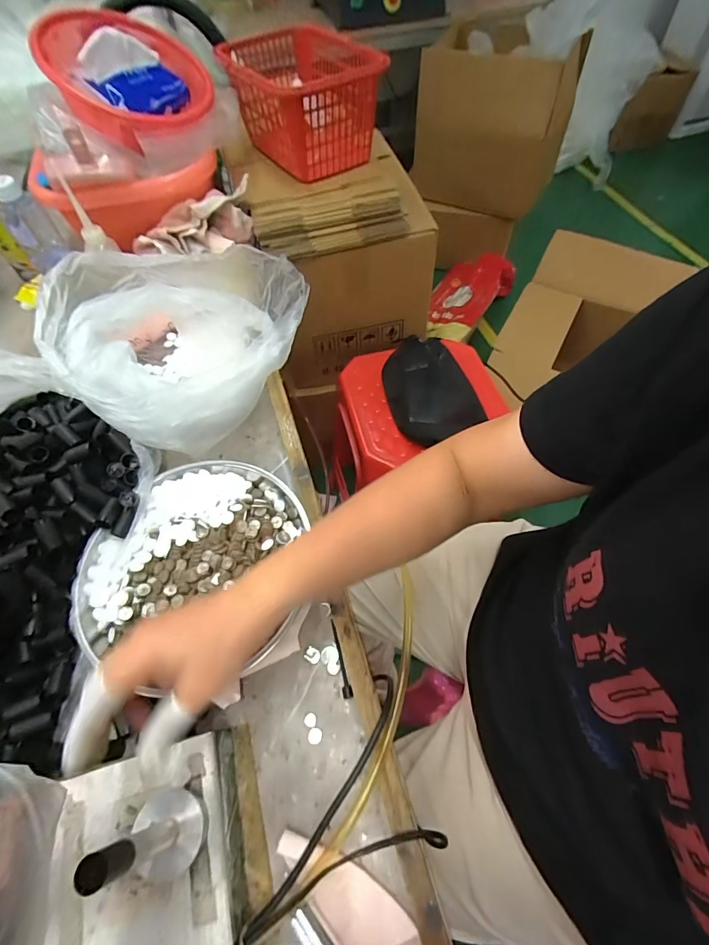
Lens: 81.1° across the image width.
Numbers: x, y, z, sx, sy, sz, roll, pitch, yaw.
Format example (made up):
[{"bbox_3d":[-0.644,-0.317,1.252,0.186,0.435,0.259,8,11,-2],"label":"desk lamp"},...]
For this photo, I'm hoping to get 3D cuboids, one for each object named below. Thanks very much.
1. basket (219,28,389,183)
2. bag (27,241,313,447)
[{"bbox_3d":[-0.087,-0.650,0.736,0.201,0.151,0.326,-27,61,-14],"label":"basket"},{"bbox_3d":[-0.219,-0.170,0.508,0.236,0.160,0.269,31,64,19],"label":"bag"}]

